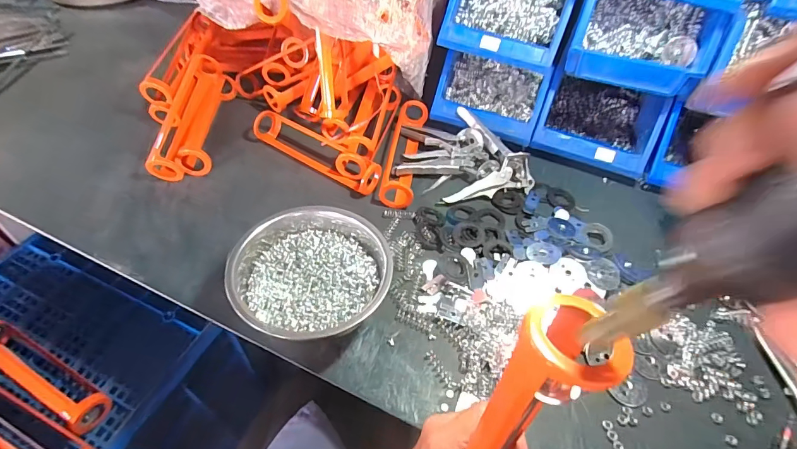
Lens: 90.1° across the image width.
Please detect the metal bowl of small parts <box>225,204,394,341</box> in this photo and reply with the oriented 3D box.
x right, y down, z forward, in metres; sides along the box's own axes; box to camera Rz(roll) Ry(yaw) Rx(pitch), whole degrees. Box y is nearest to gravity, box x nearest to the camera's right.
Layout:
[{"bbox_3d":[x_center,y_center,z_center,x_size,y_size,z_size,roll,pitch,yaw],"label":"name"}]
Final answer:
[{"bbox_3d":[-0.109,0.057,0.495,0.177,0.075,0.161,2,50,-3],"label":"metal bowl of small parts"}]

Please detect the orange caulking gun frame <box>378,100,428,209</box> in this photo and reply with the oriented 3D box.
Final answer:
[{"bbox_3d":[0.014,-0.135,0.692,0.050,0.036,0.249,9,50,3],"label":"orange caulking gun frame"}]

